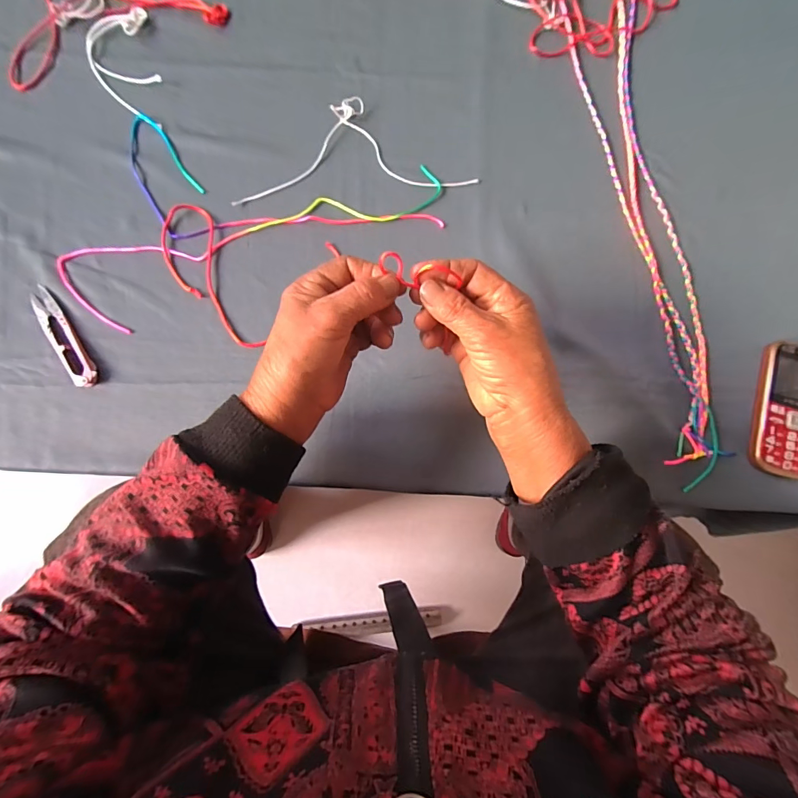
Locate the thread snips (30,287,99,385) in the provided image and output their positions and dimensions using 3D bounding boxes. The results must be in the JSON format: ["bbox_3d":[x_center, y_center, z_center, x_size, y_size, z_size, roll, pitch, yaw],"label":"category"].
[{"bbox_3d":[-0.304,-0.057,0.362,0.020,0.007,0.102,-32,87,-6],"label":"thread snips"}]

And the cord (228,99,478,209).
[{"bbox_3d":[-0.044,-0.245,0.390,0.234,0.011,0.091,-7,85,-4],"label":"cord"}]

